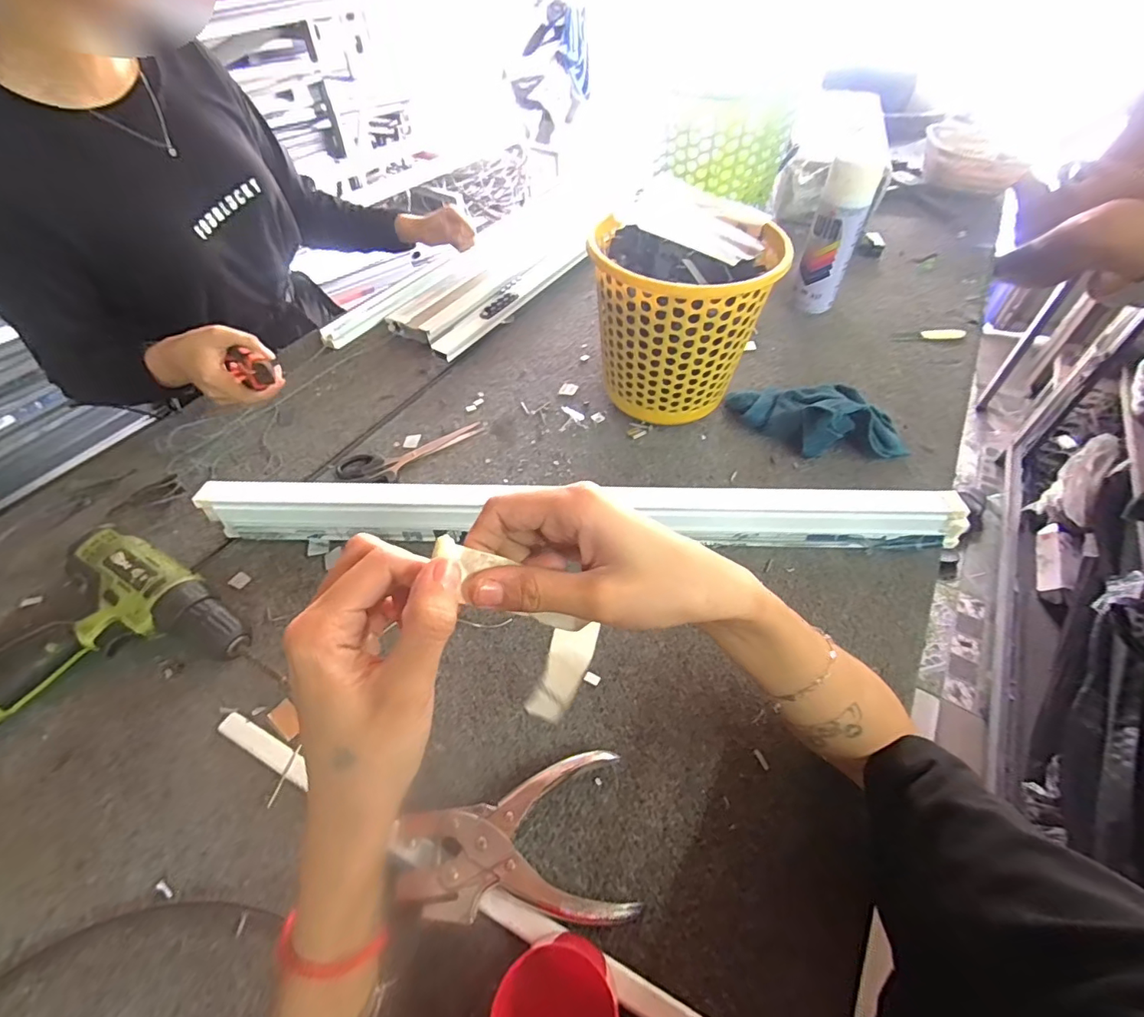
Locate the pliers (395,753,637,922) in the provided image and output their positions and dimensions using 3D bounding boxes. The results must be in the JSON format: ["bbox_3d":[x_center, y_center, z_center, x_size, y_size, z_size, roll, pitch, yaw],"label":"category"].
[{"bbox_3d":[-0.040,0.224,0.348,0.147,0.024,0.096,-5,50,-3],"label":"pliers"}]

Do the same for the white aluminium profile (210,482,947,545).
[{"bbox_3d":[0.007,0.006,0.502,0.701,0.052,0.038,1,49,2],"label":"white aluminium profile"}]

